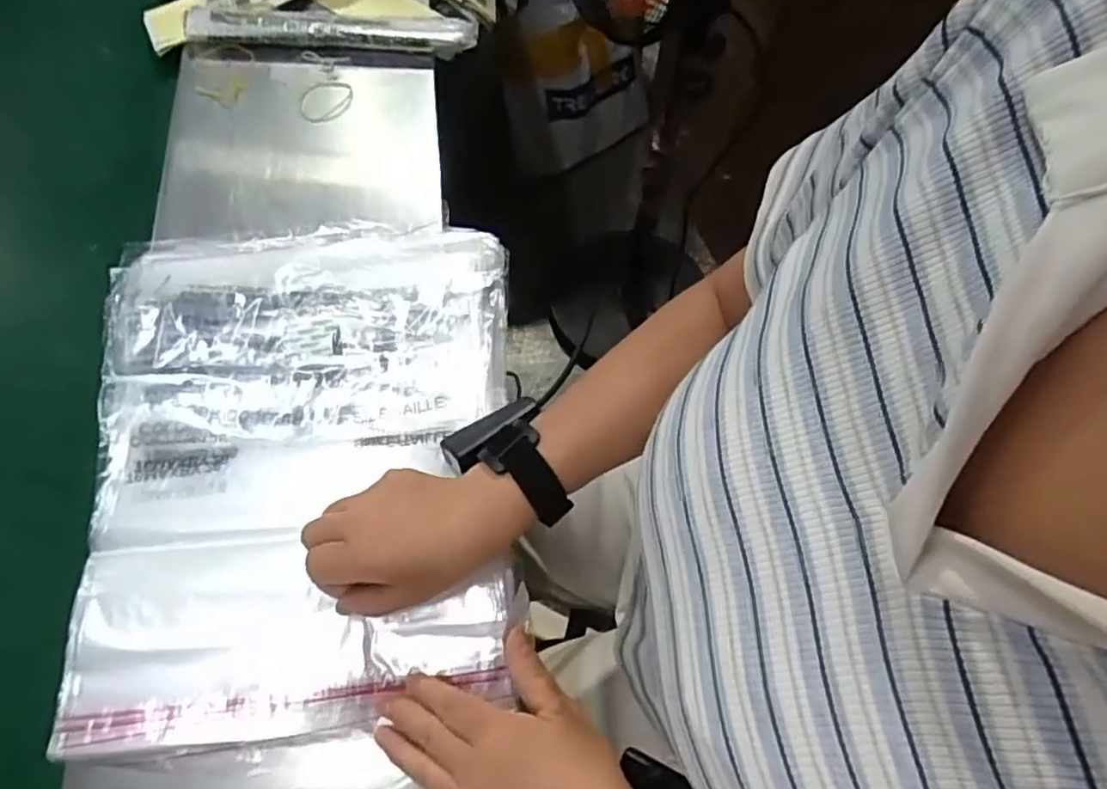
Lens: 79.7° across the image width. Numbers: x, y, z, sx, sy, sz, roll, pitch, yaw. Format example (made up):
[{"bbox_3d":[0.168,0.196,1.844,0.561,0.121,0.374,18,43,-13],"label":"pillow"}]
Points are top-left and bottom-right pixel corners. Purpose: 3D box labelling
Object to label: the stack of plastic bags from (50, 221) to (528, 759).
[{"bbox_3d":[-0.169,0.034,0.463,0.282,0.022,0.365,-7,68,-6],"label":"stack of plastic bags"}]

